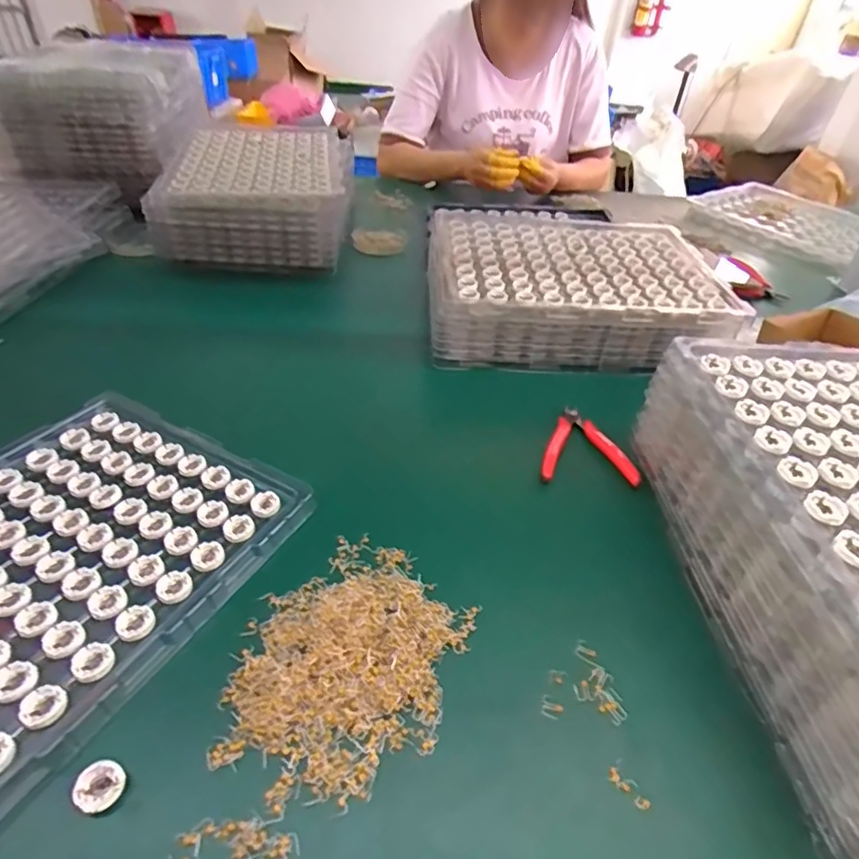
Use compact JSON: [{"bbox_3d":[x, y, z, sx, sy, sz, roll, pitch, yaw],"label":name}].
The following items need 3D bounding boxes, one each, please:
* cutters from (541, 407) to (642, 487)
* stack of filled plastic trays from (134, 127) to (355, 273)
[{"bbox_3d":[0.154,0.014,0.537,0.089,0.016,0.106,5,41,2],"label":"cutters"},{"bbox_3d":[-0.285,-0.394,0.924,0.279,0.130,0.327,-1,41,-5],"label":"stack of filled plastic trays"}]

